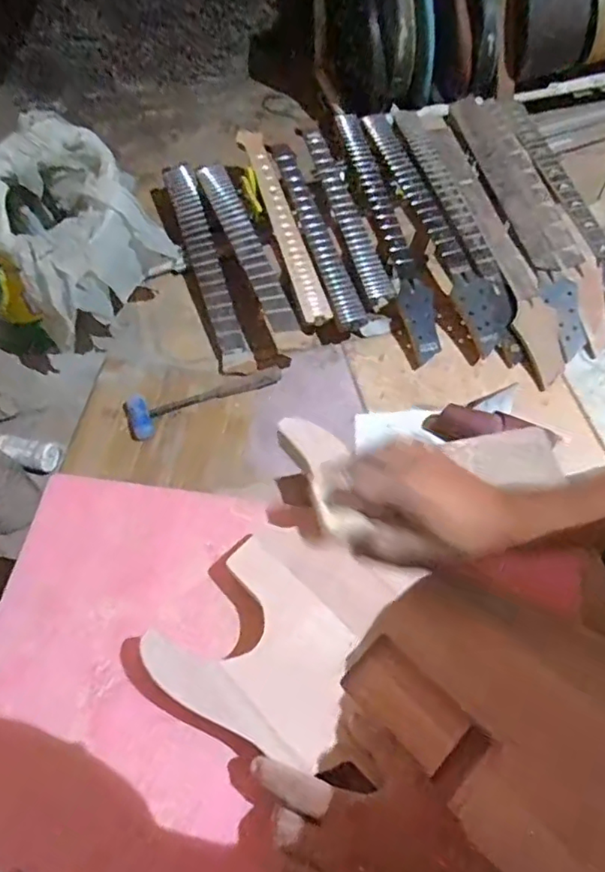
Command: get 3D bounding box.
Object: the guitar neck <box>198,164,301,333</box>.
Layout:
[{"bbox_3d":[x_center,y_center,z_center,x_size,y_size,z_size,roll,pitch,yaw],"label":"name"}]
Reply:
[{"bbox_3d":[-0.126,-0.426,1.208,0.064,0.027,0.543,-19,65,-9],"label":"guitar neck"}]

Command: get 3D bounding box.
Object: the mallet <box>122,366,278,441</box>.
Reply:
[{"bbox_3d":[-0.186,-0.081,1.088,0.290,0.034,0.083,-21,65,-10],"label":"mallet"}]

